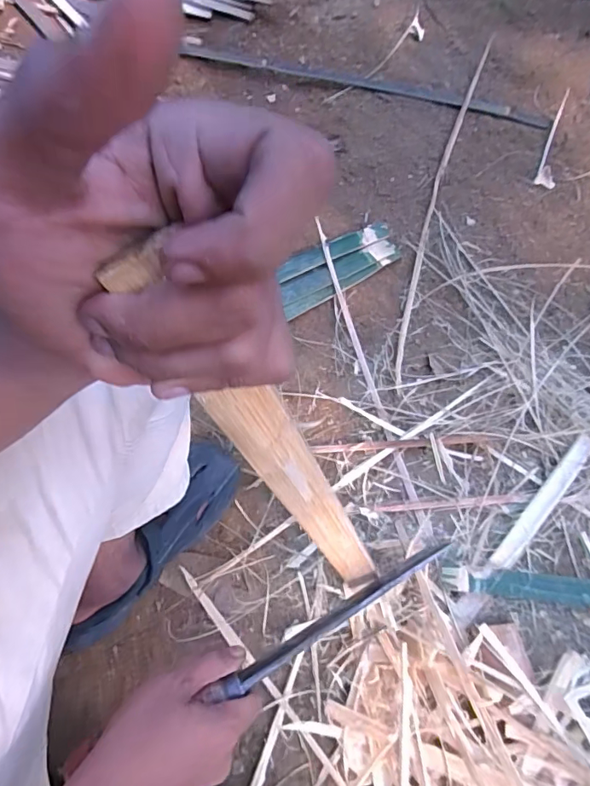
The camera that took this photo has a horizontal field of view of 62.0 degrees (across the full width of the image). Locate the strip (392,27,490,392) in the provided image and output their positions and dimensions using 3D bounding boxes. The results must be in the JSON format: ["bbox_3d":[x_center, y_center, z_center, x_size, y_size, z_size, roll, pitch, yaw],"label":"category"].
[{"bbox_3d":[0.250,-0.347,0.832,0.030,0.016,0.792,17,67,6],"label":"strip"}]

